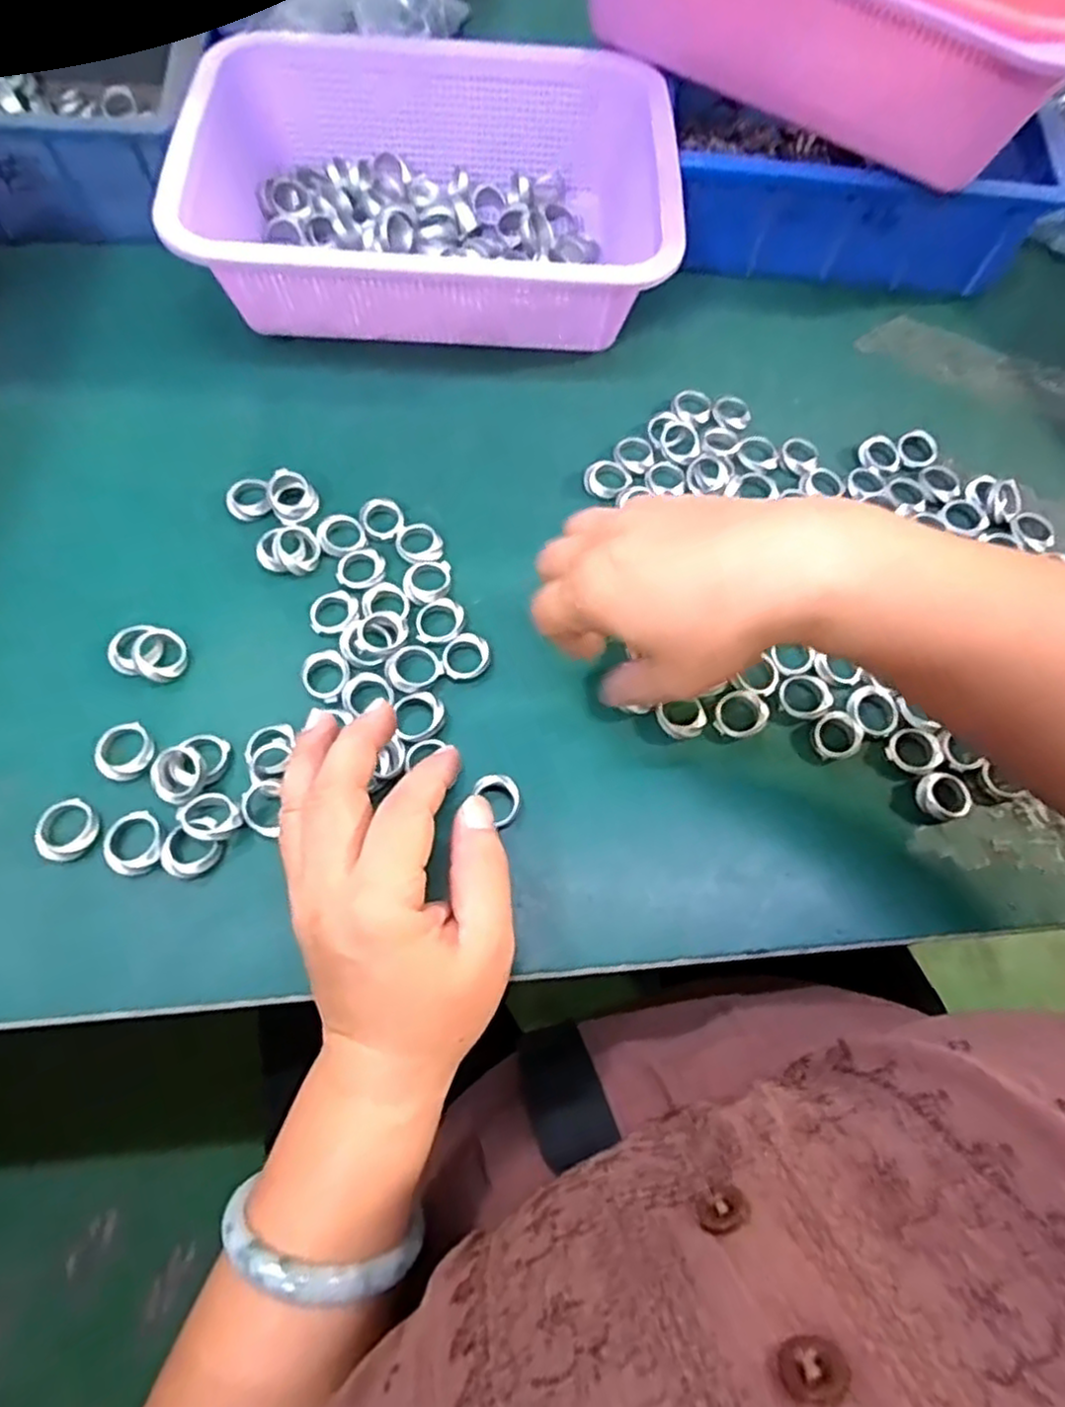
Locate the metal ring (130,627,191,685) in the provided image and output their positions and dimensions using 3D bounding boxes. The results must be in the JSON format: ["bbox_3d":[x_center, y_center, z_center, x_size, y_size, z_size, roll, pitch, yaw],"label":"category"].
[{"bbox_3d":[-0.173,-0.023,0.334,0.025,0.006,0.029,-29,82,-41],"label":"metal ring"}]

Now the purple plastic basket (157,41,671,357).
[{"bbox_3d":[-0.055,-0.297,0.425,0.268,0.075,0.187,0,67,-4],"label":"purple plastic basket"}]

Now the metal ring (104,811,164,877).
[{"bbox_3d":[-0.166,0.058,0.299,0.022,0.004,0.027,-16,69,-11],"label":"metal ring"}]

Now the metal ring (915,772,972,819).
[{"bbox_3d":[0.188,0.043,0.330,0.023,0.008,0.022,2,67,-4],"label":"metal ring"}]

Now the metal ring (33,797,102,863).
[{"bbox_3d":[-0.195,0.054,0.303,0.025,0.011,0.025,2,67,-4],"label":"metal ring"}]

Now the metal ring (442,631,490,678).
[{"bbox_3d":[-0.032,-0.023,0.345,0.023,0.006,0.022,2,67,-4],"label":"metal ring"}]

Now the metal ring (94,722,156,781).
[{"bbox_3d":[-0.178,0.022,0.317,0.025,0.010,0.024,2,67,-4],"label":"metal ring"}]

